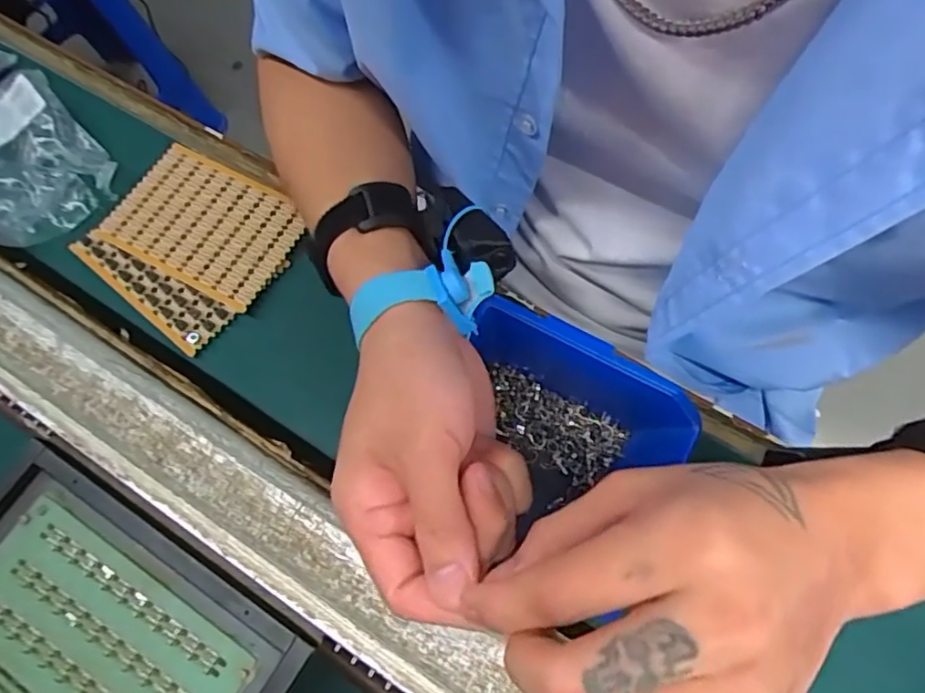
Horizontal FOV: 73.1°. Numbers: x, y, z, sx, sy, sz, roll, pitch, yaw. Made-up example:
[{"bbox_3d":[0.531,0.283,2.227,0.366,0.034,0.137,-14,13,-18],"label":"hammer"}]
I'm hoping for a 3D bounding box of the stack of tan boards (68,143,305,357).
[{"bbox_3d":[-0.188,-0.075,0.431,0.137,0.010,0.118,35,75,14],"label":"stack of tan boards"}]

